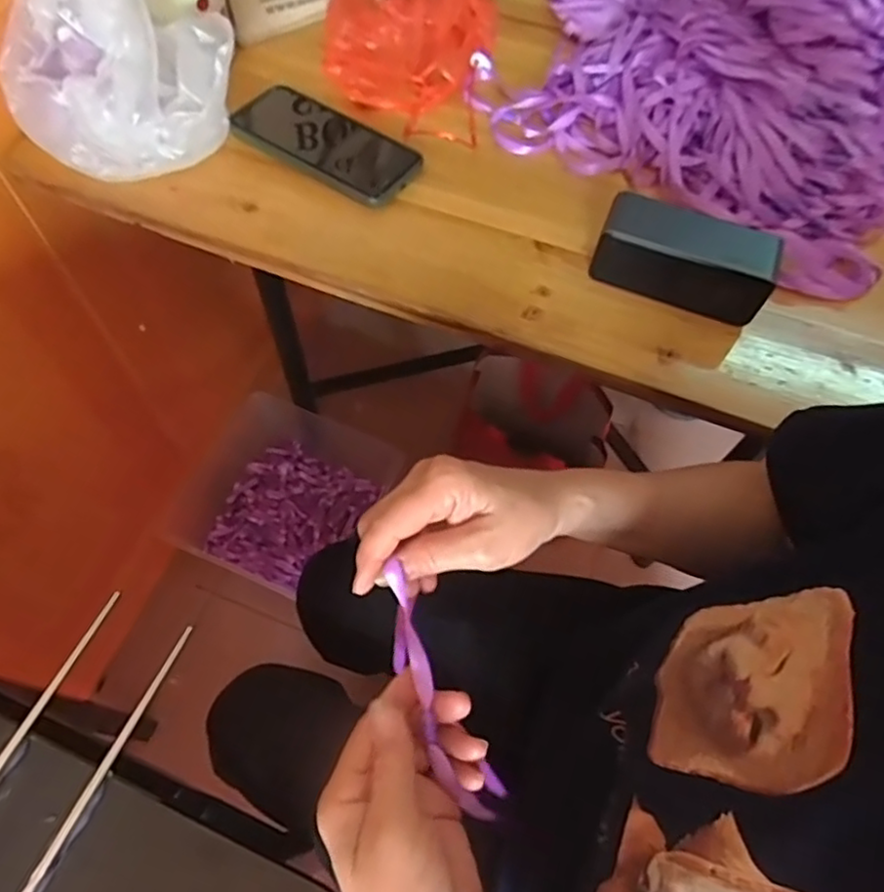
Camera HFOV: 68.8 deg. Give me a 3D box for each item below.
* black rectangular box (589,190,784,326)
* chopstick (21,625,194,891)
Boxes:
[{"bbox_3d":[0.184,-0.144,0.495,0.129,0.057,0.053,21,63,7],"label":"black rectangular box"},{"bbox_3d":[-0.185,0.191,0.313,0.007,0.013,0.219,21,64,8],"label":"chopstick"}]

